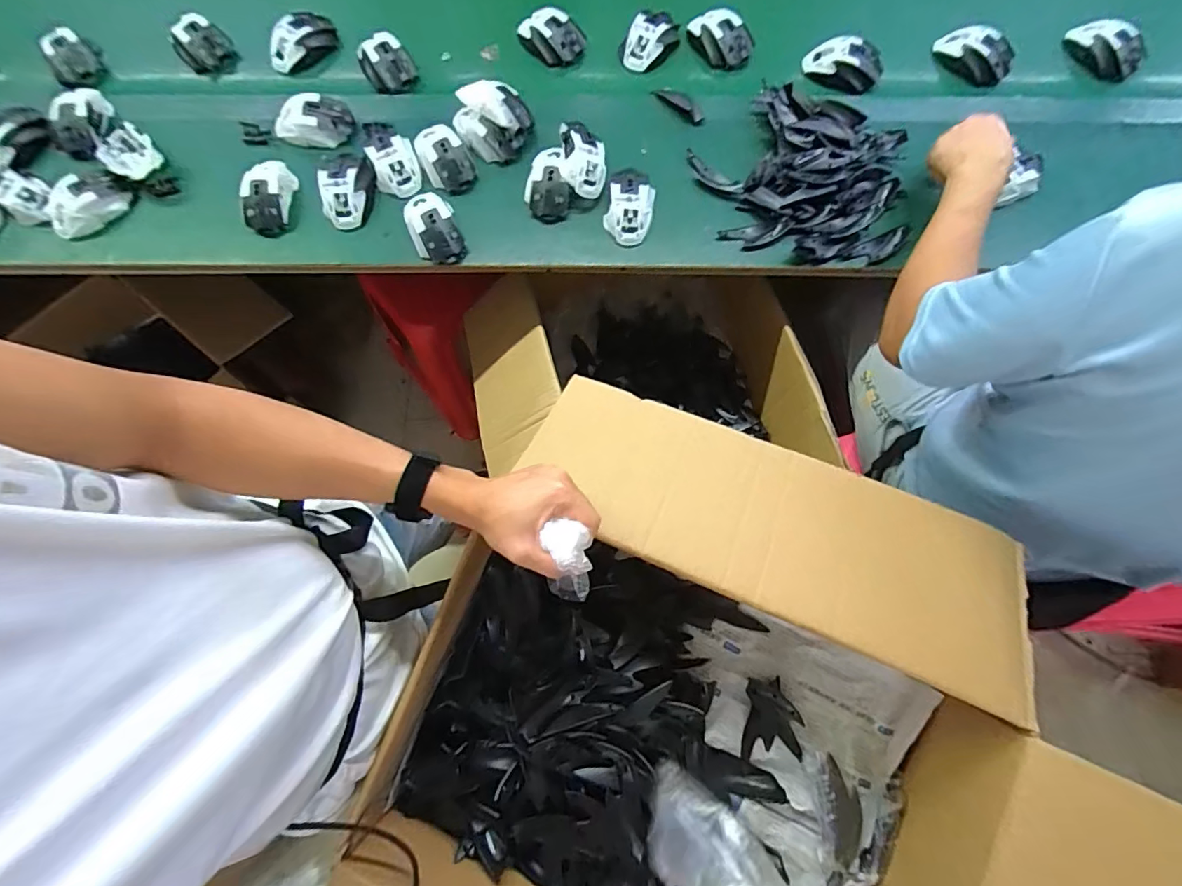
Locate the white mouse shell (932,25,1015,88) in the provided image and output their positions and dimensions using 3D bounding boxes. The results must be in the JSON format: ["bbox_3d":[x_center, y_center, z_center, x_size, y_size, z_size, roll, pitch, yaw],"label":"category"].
[{"bbox_3d":[0.610,-0.619,0.802,0.066,0.044,0.122,-39,76,-11],"label":"white mouse shell"}]

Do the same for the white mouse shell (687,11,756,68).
[{"bbox_3d":[0.207,-0.645,0.811,0.063,0.049,0.115,-42,76,-11],"label":"white mouse shell"}]

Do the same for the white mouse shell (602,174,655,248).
[{"bbox_3d":[0.055,-0.337,0.717,0.067,0.047,0.109,11,73,4],"label":"white mouse shell"}]

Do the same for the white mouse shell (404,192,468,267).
[{"bbox_3d":[-0.219,-0.300,0.698,0.065,0.031,0.100,-19,73,-5],"label":"white mouse shell"}]

